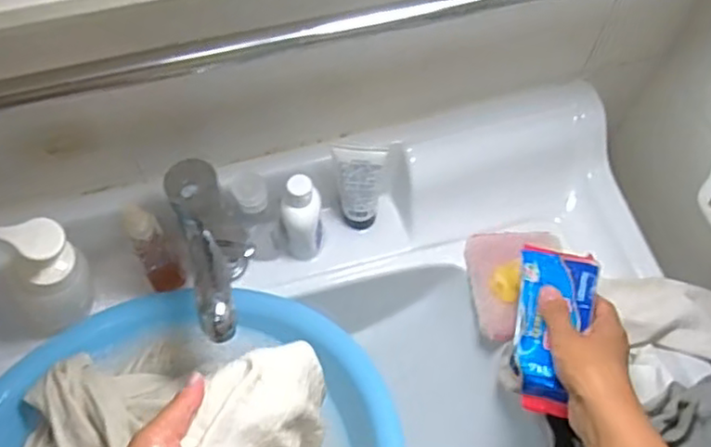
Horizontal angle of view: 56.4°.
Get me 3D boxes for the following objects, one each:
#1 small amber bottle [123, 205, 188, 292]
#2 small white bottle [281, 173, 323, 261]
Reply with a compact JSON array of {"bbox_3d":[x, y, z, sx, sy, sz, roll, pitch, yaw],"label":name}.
[{"bbox_3d":[-0.183,0.024,0.602,0.032,0.103,0.036,-21,65,-12],"label":"small amber bottle"},{"bbox_3d":[-0.052,-0.004,0.635,0.039,0.112,0.038,-3,63,-3],"label":"small white bottle"}]

